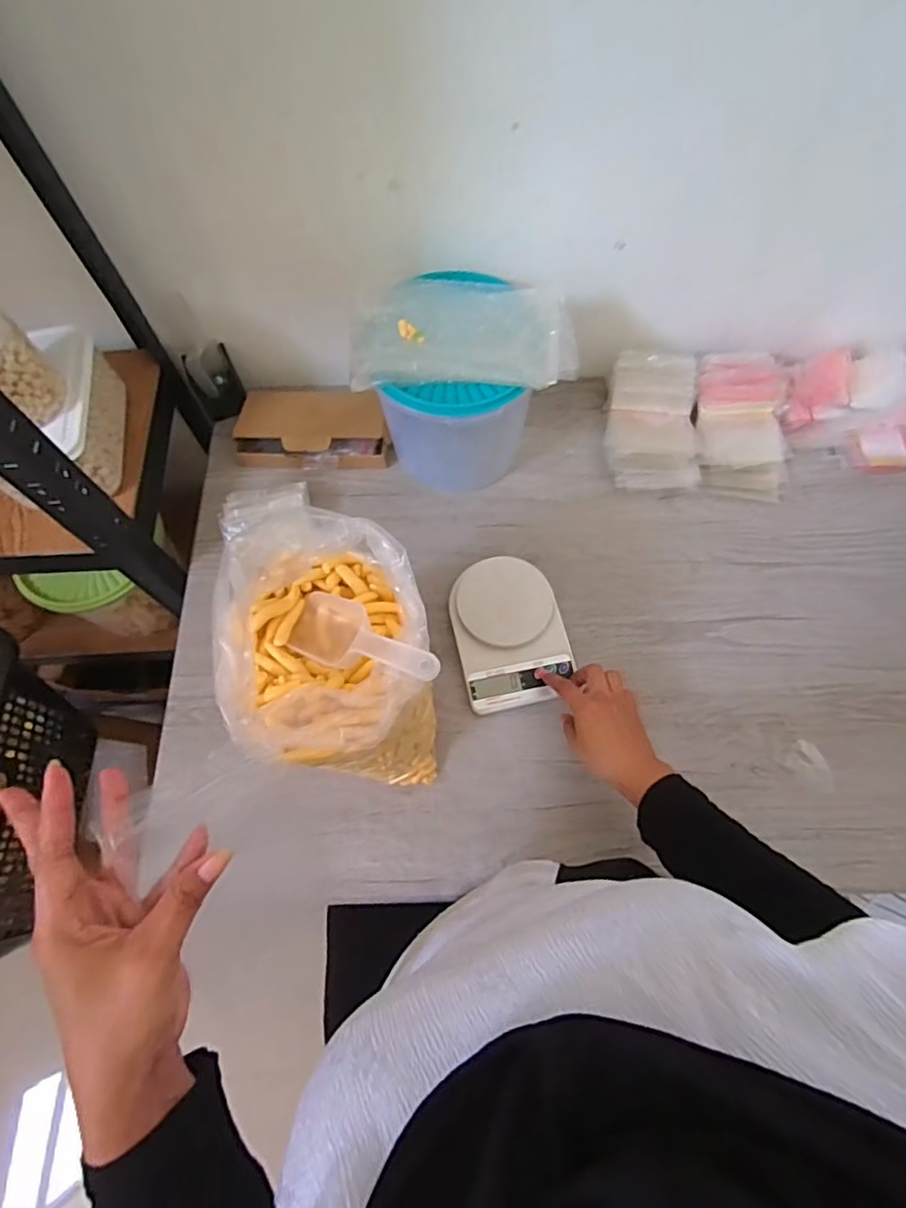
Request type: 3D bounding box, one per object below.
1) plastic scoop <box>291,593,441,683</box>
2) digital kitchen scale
[{"bbox_3d":[-0.074,0.032,0.475,0.145,0.038,0.056,15,66,41],"label":"plastic scoop"},{"bbox_3d":[0.069,0.032,0.717,0.128,0.041,0.170,-13,68,-3],"label":"digital kitchen scale"}]

